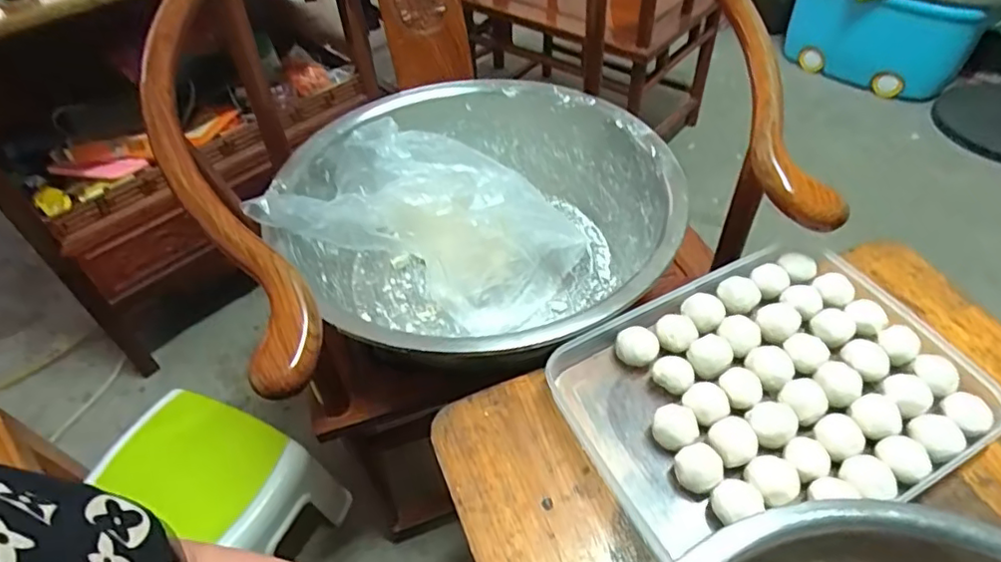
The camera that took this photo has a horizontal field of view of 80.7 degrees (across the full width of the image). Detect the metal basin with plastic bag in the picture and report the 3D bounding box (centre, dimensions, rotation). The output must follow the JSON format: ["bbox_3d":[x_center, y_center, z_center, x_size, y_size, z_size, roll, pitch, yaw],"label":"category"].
[{"bbox_3d":[-0.027,-0.078,0.754,0.460,0.192,0.474,-1,48,1],"label":"metal basin with plastic bag"}]

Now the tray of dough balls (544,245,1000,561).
[{"bbox_3d":[0.241,0.102,0.538,0.329,0.045,0.244,-22,51,-17],"label":"tray of dough balls"}]

